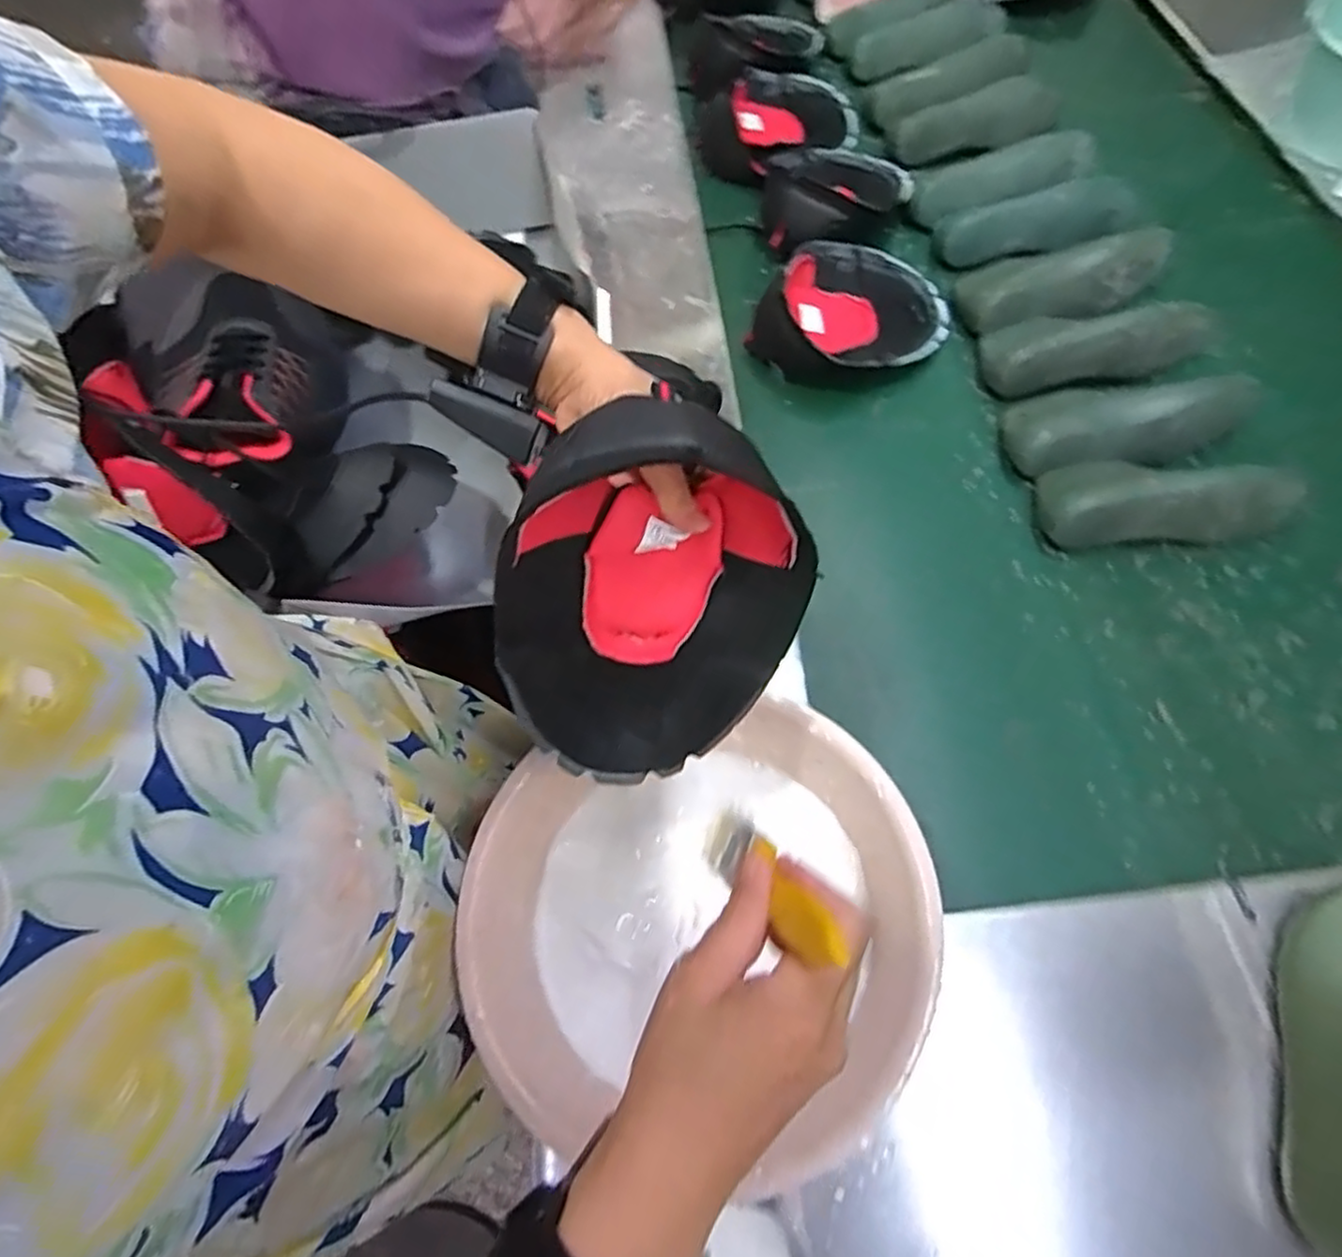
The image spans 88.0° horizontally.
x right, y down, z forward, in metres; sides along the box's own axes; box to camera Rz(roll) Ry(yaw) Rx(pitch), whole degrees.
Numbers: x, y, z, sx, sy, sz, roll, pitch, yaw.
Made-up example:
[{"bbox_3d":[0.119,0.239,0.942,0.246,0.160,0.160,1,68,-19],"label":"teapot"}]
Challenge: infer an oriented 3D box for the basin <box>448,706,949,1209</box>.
[{"bbox_3d":[0.020,0.217,0.496,0.306,0.140,0.264,-16,67,-3],"label":"basin"}]

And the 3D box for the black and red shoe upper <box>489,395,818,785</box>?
[{"bbox_3d":[-0.019,-0.018,0.417,0.193,0.216,0.095,-30,34,2],"label":"black and red shoe upper"}]

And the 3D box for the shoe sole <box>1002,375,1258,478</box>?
[{"bbox_3d":[0.490,-0.227,0.738,0.244,0.073,0.108,-9,67,0],"label":"shoe sole"}]

